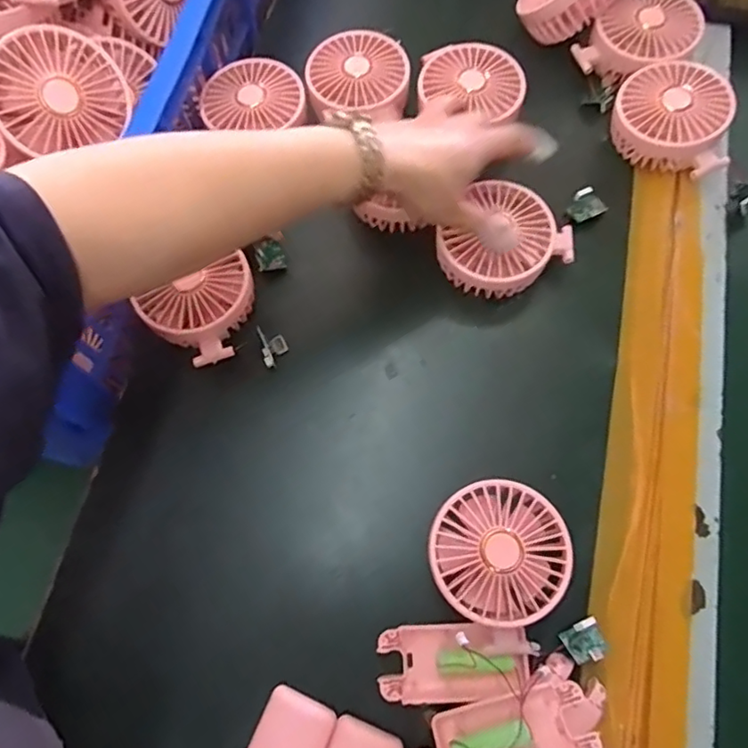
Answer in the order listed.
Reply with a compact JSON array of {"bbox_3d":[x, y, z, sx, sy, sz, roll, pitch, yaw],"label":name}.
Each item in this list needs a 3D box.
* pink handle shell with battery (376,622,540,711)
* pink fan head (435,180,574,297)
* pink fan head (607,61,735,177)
[{"bbox_3d":[0.053,0.187,0.373,0.097,0.025,0.048,-4,70,0],"label":"pink handle shell with battery"},{"bbox_3d":[0.098,-0.104,0.450,0.094,0.033,0.082,-33,73,-10],"label":"pink fan head"},{"bbox_3d":[0.253,-0.215,0.490,0.096,0.049,0.083,32,74,12],"label":"pink fan head"}]

